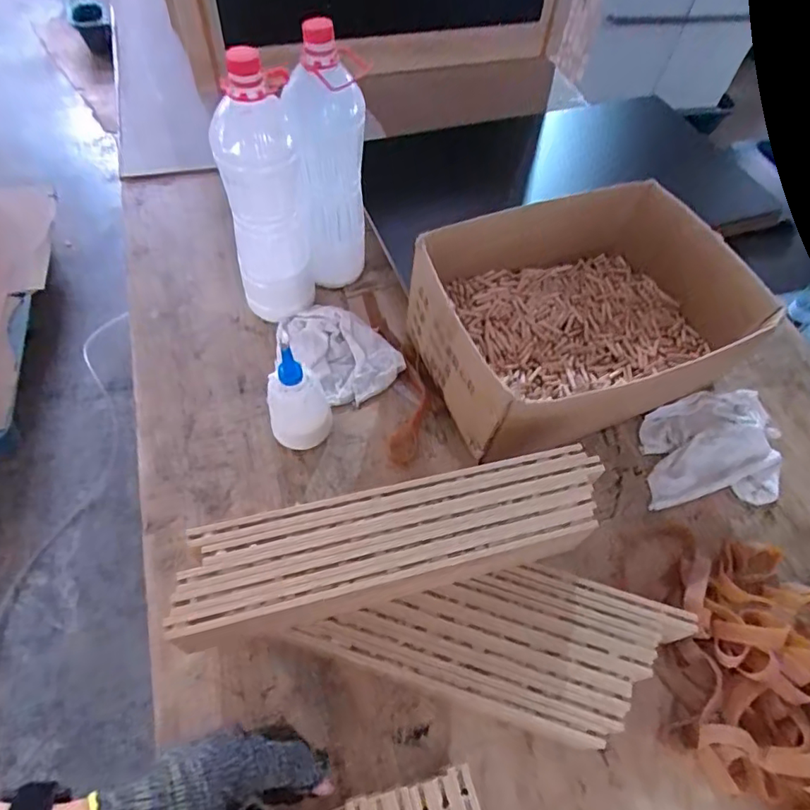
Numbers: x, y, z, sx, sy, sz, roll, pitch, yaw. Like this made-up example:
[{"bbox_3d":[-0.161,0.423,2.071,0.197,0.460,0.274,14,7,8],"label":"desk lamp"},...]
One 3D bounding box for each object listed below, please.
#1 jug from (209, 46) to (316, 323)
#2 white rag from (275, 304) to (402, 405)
[{"bbox_3d":[-0.157,-0.218,0.603,0.088,0.300,0.082,-10,59,-9],"label":"jug"},{"bbox_3d":[-0.082,-0.068,0.668,0.158,0.039,0.113,29,61,15],"label":"white rag"}]

